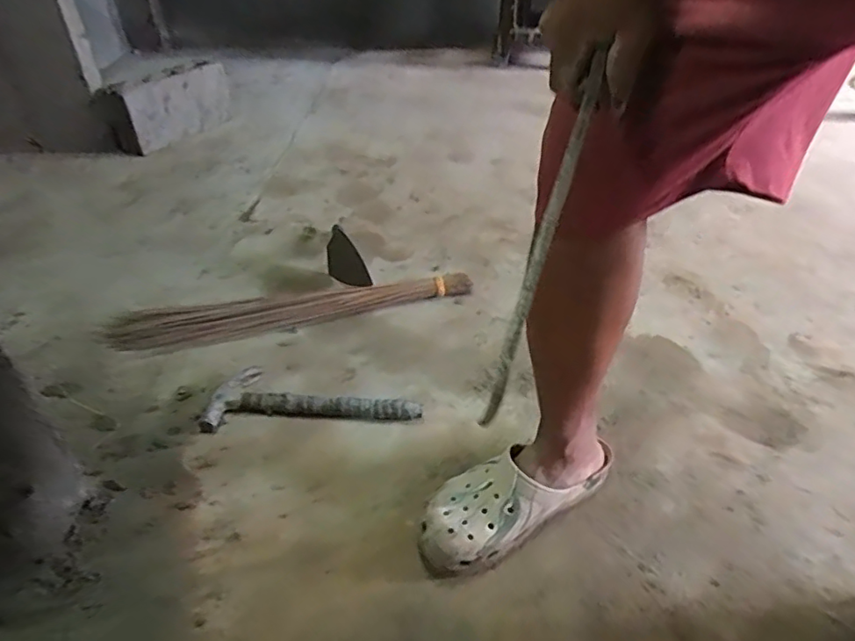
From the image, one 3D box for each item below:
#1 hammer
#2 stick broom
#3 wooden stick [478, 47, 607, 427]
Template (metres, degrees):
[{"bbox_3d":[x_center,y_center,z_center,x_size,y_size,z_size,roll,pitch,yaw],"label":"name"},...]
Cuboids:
[{"bbox_3d":[-0.181,0.120,0.928,0.330,0.030,0.128,-2,36,-1],"label":"hammer"},{"bbox_3d":[-0.279,-0.027,1.116,0.679,0.041,0.131,-7,37,-8],"label":"stick broom"},{"bbox_3d":[0.081,-0.046,0.422,0.012,0.010,0.249,16,82,22],"label":"wooden stick"}]

